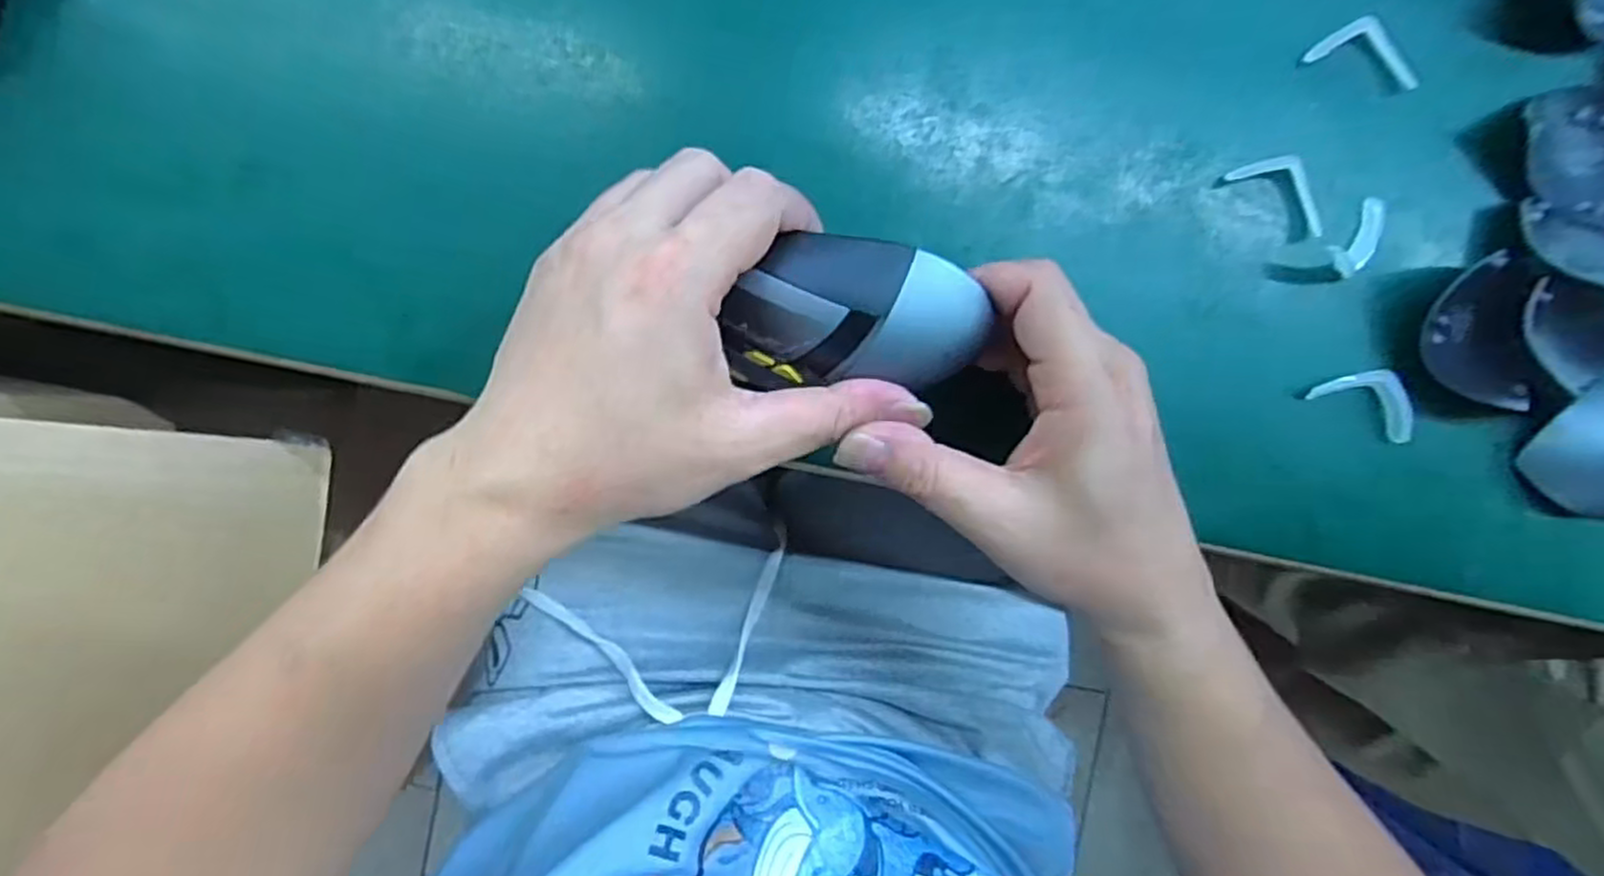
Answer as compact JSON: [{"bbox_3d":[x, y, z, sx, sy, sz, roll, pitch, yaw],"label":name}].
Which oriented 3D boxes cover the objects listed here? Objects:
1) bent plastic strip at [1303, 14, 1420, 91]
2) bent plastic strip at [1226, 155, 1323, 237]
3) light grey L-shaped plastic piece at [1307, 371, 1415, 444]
[{"bbox_3d":[0.237,-0.163,0.322,0.049,0.008,0.023,14,92,-3],"label":"bent plastic strip"},{"bbox_3d":[0.205,-0.108,0.324,0.048,0.004,0.023,30,91,-4],"label":"bent plastic strip"},{"bbox_3d":[0.246,-0.017,0.328,0.046,0.014,0.023,27,91,-4],"label":"light grey L-shaped plastic piece"}]

